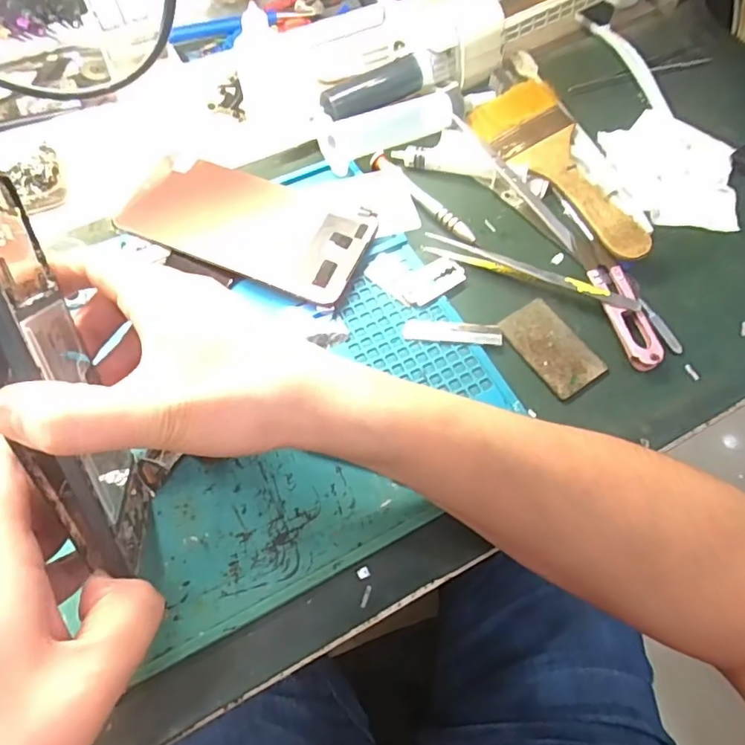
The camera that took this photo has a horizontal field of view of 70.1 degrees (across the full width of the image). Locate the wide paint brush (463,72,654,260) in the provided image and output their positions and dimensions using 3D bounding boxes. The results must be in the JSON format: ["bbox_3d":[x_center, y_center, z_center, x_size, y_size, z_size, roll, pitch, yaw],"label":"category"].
[{"bbox_3d":[0.128,-0.139,0.364,0.063,0.018,0.164,-18,67,-10],"label":"wide paint brush"}]

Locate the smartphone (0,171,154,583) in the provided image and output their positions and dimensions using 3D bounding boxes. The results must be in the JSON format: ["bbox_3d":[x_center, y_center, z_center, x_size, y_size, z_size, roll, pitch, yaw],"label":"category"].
[{"bbox_3d":[-0.128,0.005,0.212,0.023,0.081,0.160,-18,111,-10],"label":"smartphone"}]

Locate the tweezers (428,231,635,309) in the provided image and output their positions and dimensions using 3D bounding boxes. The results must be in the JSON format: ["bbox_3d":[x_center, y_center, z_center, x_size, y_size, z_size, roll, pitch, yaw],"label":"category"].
[{"bbox_3d":[0.098,-0.064,0.335,0.137,0.014,0.013,21,67,8],"label":"tweezers"}]

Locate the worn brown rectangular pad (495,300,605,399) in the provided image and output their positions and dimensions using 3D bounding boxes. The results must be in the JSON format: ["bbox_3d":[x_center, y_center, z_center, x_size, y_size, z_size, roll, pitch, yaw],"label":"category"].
[{"bbox_3d":[0.107,-0.016,0.317,0.038,0.004,0.061,-30,70,-14],"label":"worn brown rectangular pad"}]

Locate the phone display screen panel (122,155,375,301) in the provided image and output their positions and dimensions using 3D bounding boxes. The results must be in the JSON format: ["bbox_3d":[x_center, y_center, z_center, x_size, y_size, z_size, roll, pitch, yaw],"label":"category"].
[{"bbox_3d":[-0.080,-0.097,0.345,0.156,0.011,0.073,22,67,8],"label":"phone display screen panel"}]

